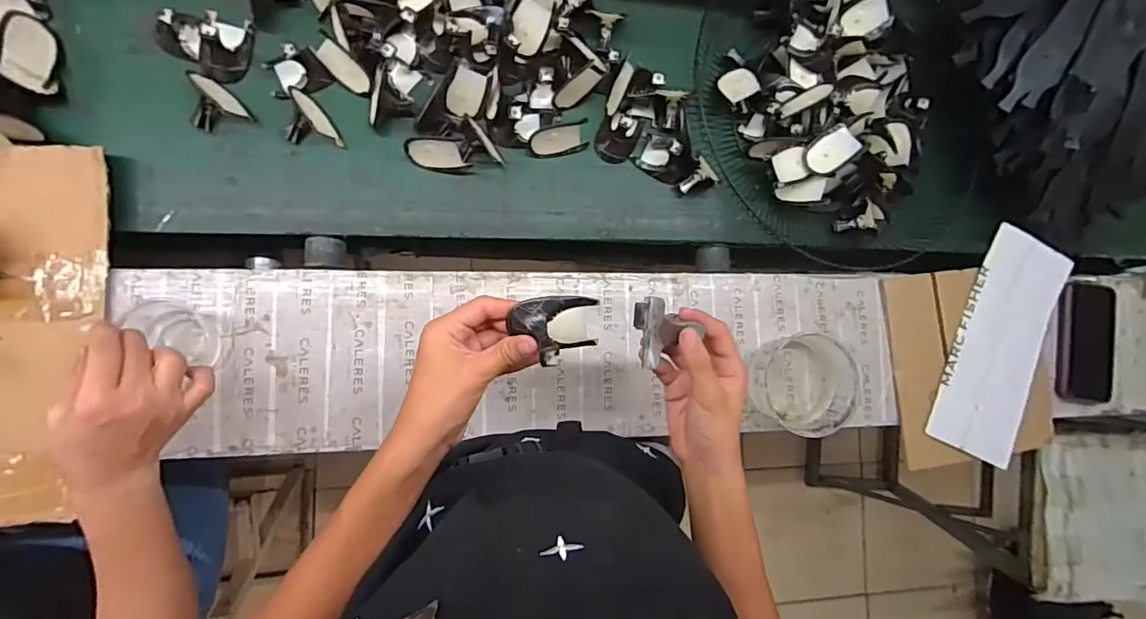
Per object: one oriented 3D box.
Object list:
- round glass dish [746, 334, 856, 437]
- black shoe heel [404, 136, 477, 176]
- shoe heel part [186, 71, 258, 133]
[{"bbox_3d":[0.271,0.086,0.596,0.106,0.062,0.111,0,87,-9],"label":"round glass dish"},{"bbox_3d":[-0.153,-0.178,0.572,0.076,0.033,0.031,5,87,-8],"label":"black shoe heel"},{"bbox_3d":[-0.391,-0.219,0.537,0.063,0.033,0.051,41,82,-5],"label":"shoe heel part"}]

